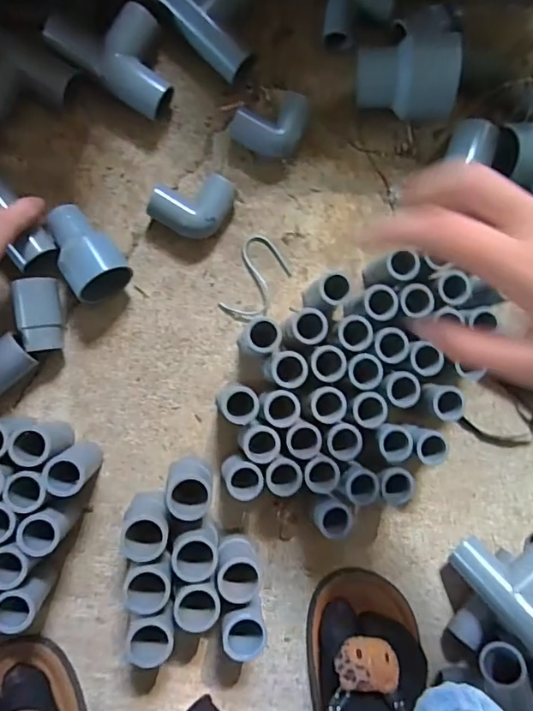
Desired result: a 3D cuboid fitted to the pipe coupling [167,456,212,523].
[{"bbox_3d":[-0.059,0.100,0.382,0.034,0.059,0.033,-8,89,-8],"label":"pipe coupling"}]

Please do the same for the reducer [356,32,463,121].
[{"bbox_3d":[0.115,-0.232,0.416,0.074,0.066,0.059,1,88,-8],"label":"reducer"}]

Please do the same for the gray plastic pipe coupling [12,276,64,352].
[{"bbox_3d":[-0.181,-0.033,0.390,0.030,0.027,0.058,-7,89,-8],"label":"gray plastic pipe coupling"}]

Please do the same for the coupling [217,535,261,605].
[{"bbox_3d":[-0.024,0.167,0.387,0.031,0.056,0.037,4,87,-8],"label":"coupling"}]

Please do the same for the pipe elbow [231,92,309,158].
[{"bbox_3d":[0.004,-0.198,0.415,0.058,0.034,0.056,20,85,-7],"label":"pipe elbow"}]

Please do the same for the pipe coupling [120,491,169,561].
[{"bbox_3d":[-0.092,0.130,0.376,0.033,0.060,0.037,2,87,-8],"label":"pipe coupling"}]

